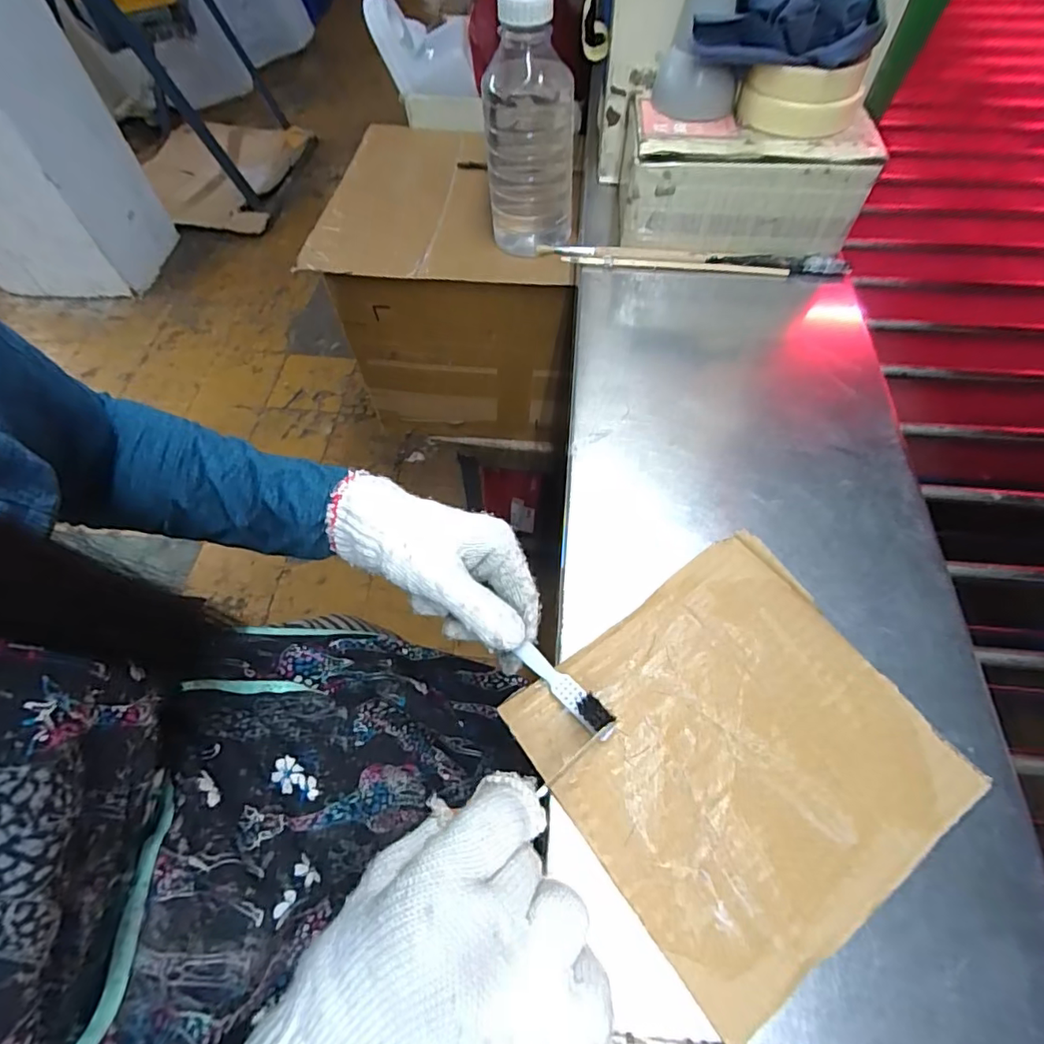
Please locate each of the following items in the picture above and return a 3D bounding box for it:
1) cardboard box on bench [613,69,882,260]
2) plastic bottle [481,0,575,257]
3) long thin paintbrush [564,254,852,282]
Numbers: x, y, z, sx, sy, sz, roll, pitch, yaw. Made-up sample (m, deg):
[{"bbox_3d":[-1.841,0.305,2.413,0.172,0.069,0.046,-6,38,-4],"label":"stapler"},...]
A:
[{"bbox_3d":[0.184,-0.304,0.476,0.197,0.089,0.126,6,59,6],"label":"cardboard box on bench"},{"bbox_3d":[0.008,-0.389,0.550,0.088,0.211,0.072,-3,60,0],"label":"plastic bottle"},{"bbox_3d":[0.162,-0.226,0.482,0.245,0.016,0.009,2,59,3],"label":"long thin paintbrush"}]

